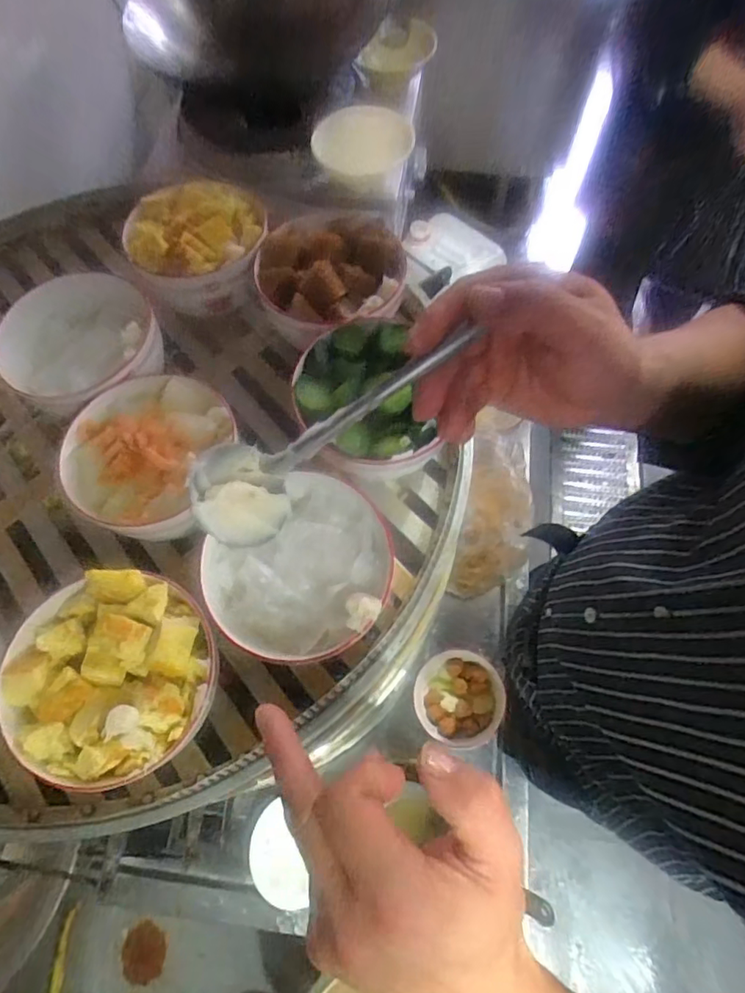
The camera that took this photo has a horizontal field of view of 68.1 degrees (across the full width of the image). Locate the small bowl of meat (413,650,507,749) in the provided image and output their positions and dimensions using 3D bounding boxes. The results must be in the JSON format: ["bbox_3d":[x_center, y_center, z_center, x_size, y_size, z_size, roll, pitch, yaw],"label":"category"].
[{"bbox_3d":[0.128,0.299,0.818,0.124,0.062,0.127,-1,66,2],"label":"small bowl of meat"}]

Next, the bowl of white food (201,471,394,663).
[{"bbox_3d":[-0.045,0.054,0.393,0.129,0.060,0.122,-1,66,2],"label":"bowl of white food"}]

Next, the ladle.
[{"bbox_3d":[-0.020,-0.036,0.277,0.154,0.037,0.047,-35,69,-1],"label":"ladle"}]

